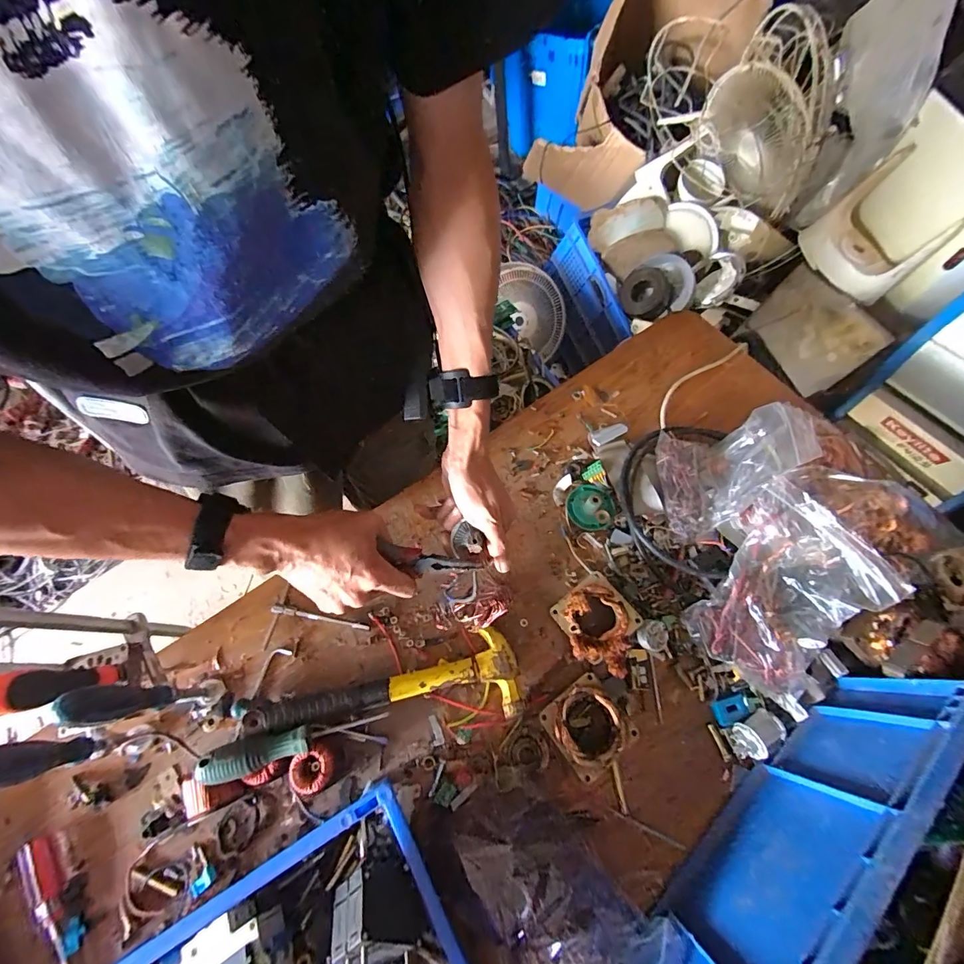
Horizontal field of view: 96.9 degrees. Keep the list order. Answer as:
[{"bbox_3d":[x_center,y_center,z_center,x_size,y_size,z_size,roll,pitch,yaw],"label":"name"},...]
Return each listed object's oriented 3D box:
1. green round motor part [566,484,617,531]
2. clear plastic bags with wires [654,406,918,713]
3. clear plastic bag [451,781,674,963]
[{"bbox_3d":[0.155,0.032,0.604,0.065,0.033,0.064,1,68,-2],"label":"green round motor part"},{"bbox_3d":[0.336,0.068,0.523,0.209,0.128,0.361,-12,67,-6],"label":"clear plastic bags with wires"},{"bbox_3d":[0.064,0.400,0.409,0.146,0.054,0.205,-36,71,-15],"label":"clear plastic bag"}]

